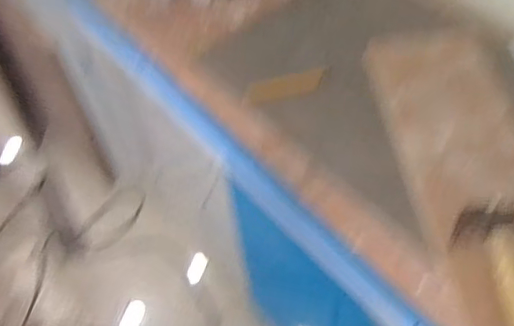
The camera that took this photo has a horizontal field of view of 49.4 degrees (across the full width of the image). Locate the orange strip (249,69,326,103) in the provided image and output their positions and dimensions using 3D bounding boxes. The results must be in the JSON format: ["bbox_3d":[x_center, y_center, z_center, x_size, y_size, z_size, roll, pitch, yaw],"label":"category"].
[{"bbox_3d":[0.055,-0.141,1.010,0.146,0.008,0.047,-19,56,-8],"label":"orange strip"}]

